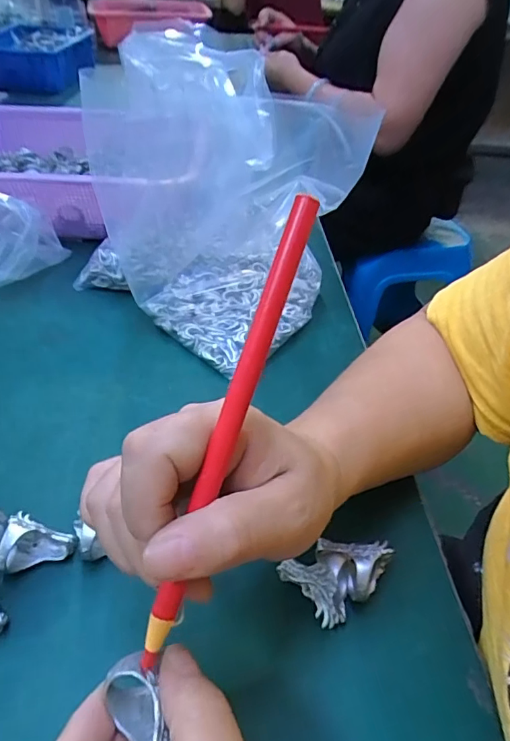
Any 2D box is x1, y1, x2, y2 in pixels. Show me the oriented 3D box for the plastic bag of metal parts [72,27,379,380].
[{"bbox_3d":[-0.032,-0.140,0.401,0.161,0.184,0.209,-22,48,-24],"label":"plastic bag of metal parts"}]

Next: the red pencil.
[{"bbox_3d":[-0.010,0.023,0.165,0.008,0.169,0.008,20,1,18],"label":"red pencil"}]

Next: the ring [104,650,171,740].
[{"bbox_3d":[-0.040,0.119,0.166,0.016,0.019,0.034,-14,45,-18],"label":"ring"}]

